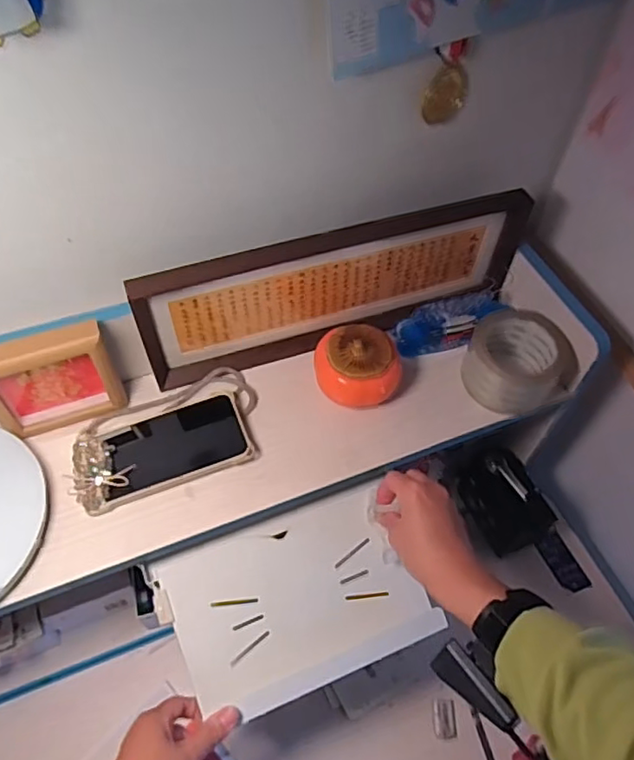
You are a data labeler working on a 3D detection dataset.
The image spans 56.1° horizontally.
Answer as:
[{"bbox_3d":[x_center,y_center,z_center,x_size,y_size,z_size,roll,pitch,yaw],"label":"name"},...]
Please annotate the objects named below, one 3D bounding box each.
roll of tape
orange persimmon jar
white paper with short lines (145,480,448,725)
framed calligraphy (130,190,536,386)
[{"bbox_3d":[0.216,-0.019,0.642,0.113,0.063,0.096,33,60,20],"label":"roll of tape"},{"bbox_3d":[0.042,-0.009,0.628,0.091,0.070,0.075,12,55,6],"label":"orange persimmon jar"},{"bbox_3d":[-0.019,0.210,0.562,0.233,0.010,0.152,-17,81,-13],"label":"white paper with short lines"},{"bbox_3d":[0.022,-0.092,0.638,0.417,0.146,0.043,-13,56,-11],"label":"framed calligraphy"}]

